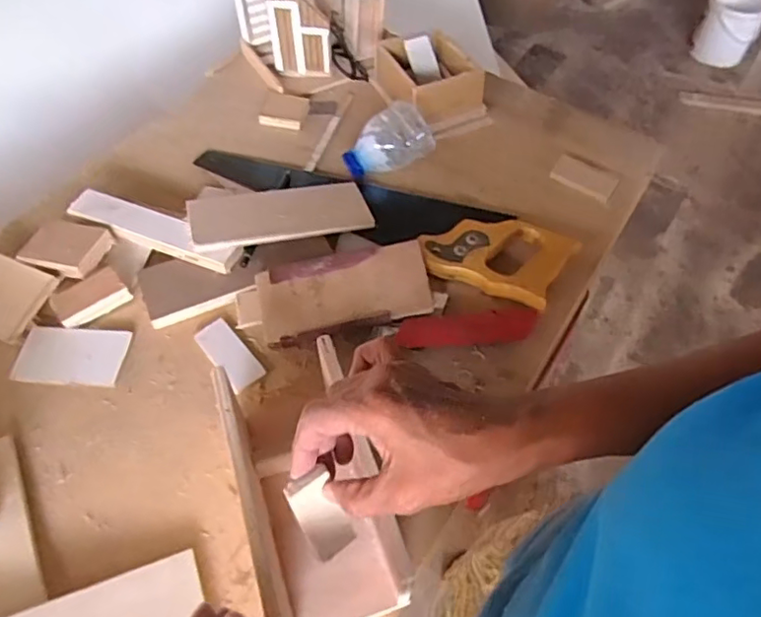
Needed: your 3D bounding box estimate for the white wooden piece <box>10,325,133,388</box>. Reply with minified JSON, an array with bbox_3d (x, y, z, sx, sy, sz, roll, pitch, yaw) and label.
[{"bbox_3d":[-0.272,0.041,0.530,0.091,0.009,0.053,3,56,2],"label":"white wooden piece"}]

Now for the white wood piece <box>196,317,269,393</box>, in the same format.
[{"bbox_3d":[-0.133,0.039,0.530,0.031,0.009,0.070,-34,62,-21],"label":"white wood piece"}]

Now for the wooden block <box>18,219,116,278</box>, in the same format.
[{"bbox_3d":[-0.297,-0.058,0.568,0.071,0.011,0.054,17,58,11],"label":"wooden block"}]

